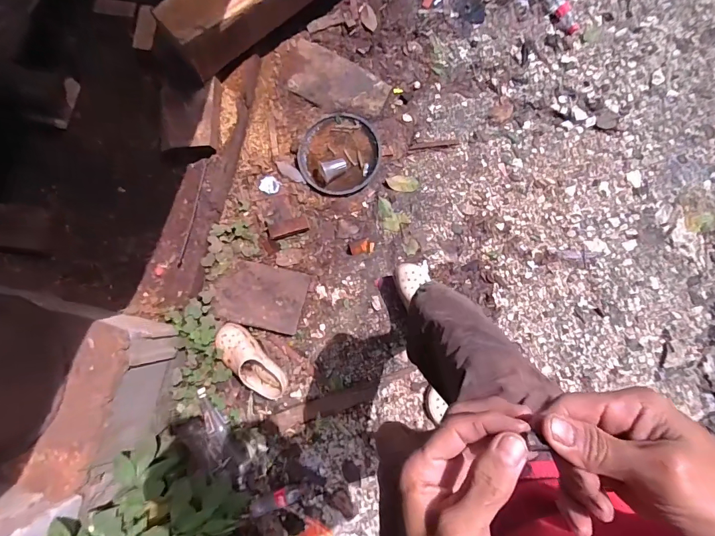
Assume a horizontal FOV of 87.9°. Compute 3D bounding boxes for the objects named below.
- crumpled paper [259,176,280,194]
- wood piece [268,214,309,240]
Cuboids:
[{"bbox_3d":[-0.318,-0.302,1.354,0.069,0.010,0.061,21,86,6],"label":"crumpled paper"},{"bbox_3d":[-0.246,-0.146,1.325,0.138,0.015,0.060,-17,83,2],"label":"wood piece"}]

